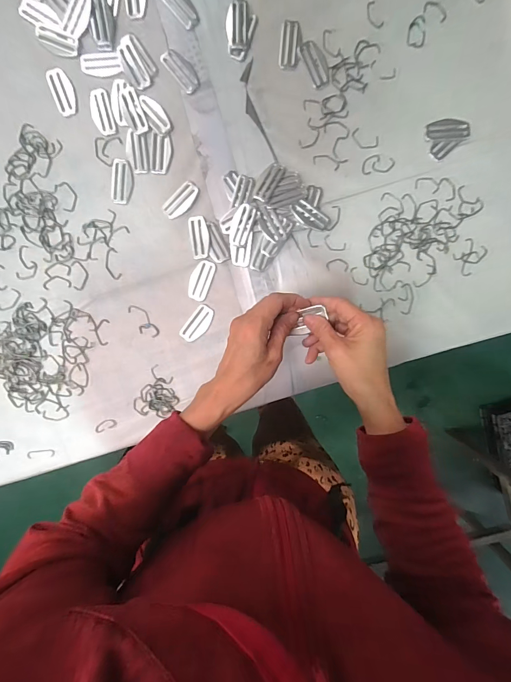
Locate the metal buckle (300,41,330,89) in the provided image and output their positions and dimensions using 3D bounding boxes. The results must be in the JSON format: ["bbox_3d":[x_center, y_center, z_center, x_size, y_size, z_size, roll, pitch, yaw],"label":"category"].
[{"bbox_3d":[0.082,-0.377,0.461,0.027,0.004,0.058,-23,97,2],"label":"metal buckle"}]

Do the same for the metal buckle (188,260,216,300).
[{"bbox_3d":[-0.081,-0.090,0.501,0.031,0.004,0.059,21,97,-3],"label":"metal buckle"}]

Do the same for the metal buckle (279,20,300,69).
[{"bbox_3d":[0.046,-0.404,0.464,0.023,0.004,0.056,5,97,-1],"label":"metal buckle"}]

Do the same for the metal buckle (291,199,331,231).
[{"bbox_3d":[0.079,-0.178,0.485,0.059,0.008,0.028,30,96,-4],"label":"metal buckle"}]

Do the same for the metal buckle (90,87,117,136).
[{"bbox_3d":[-0.212,-0.317,0.470,0.027,0.004,0.059,-12,97,1],"label":"metal buckle"}]

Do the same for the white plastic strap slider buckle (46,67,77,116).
[{"bbox_3d":[-0.264,-0.340,0.464,0.029,0.004,0.059,-21,97,2],"label":"white plastic strap slider buckle"}]

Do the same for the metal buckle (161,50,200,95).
[{"bbox_3d":[-0.101,-0.369,0.463,0.028,0.004,0.061,-39,96,4],"label":"metal buckle"}]

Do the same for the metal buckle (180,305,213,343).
[{"bbox_3d":[-0.087,-0.025,0.509,0.030,0.004,0.060,39,95,-5],"label":"metal buckle"}]

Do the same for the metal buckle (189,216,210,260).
[{"bbox_3d":[-0.080,-0.149,0.489,0.027,0.007,0.060,-7,97,0],"label":"metal buckle"}]

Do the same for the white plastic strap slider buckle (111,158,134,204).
[{"bbox_3d":[-0.190,-0.228,0.485,0.030,0.004,0.060,7,97,-2],"label":"white plastic strap slider buckle"}]

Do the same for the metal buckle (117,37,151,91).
[{"bbox_3d":[-0.166,-0.374,0.459,0.026,0.004,0.064,-30,97,3],"label":"metal buckle"}]

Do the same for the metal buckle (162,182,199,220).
[{"bbox_3d":[-0.107,-0.201,0.488,0.059,0.004,0.028,-44,96,5],"label":"metal buckle"}]

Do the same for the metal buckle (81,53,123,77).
[{"bbox_3d":[-0.209,-0.375,0.461,0.056,0.004,0.027,-2,97,-1],"label":"metal buckle"}]

